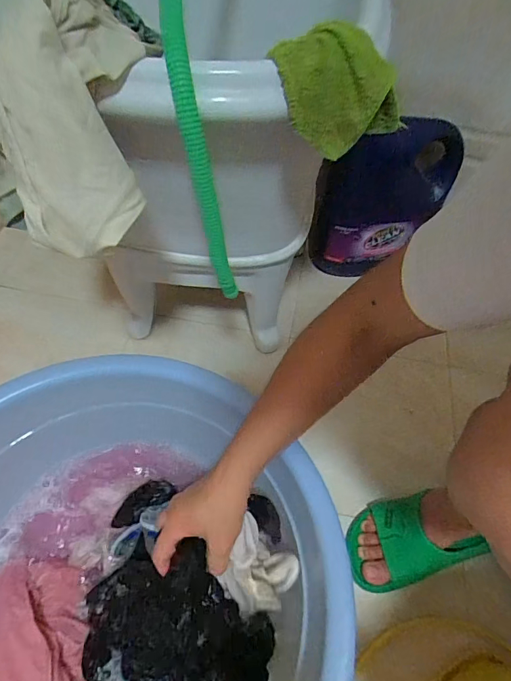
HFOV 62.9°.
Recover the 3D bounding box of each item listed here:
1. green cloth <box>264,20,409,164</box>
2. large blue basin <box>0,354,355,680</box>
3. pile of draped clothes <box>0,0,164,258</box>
[{"bbox_3d":[0.074,-0.212,0.355,0.117,0.081,0.046,-7,60,-9],"label":"green cloth"},{"bbox_3d":[-0.173,0.276,0.466,0.460,0.205,0.452,2,59,-3],"label":"large blue basin"},{"bbox_3d":[-0.166,-0.199,0.353,0.150,0.157,0.202,6,59,-1],"label":"pile of draped clothes"}]

